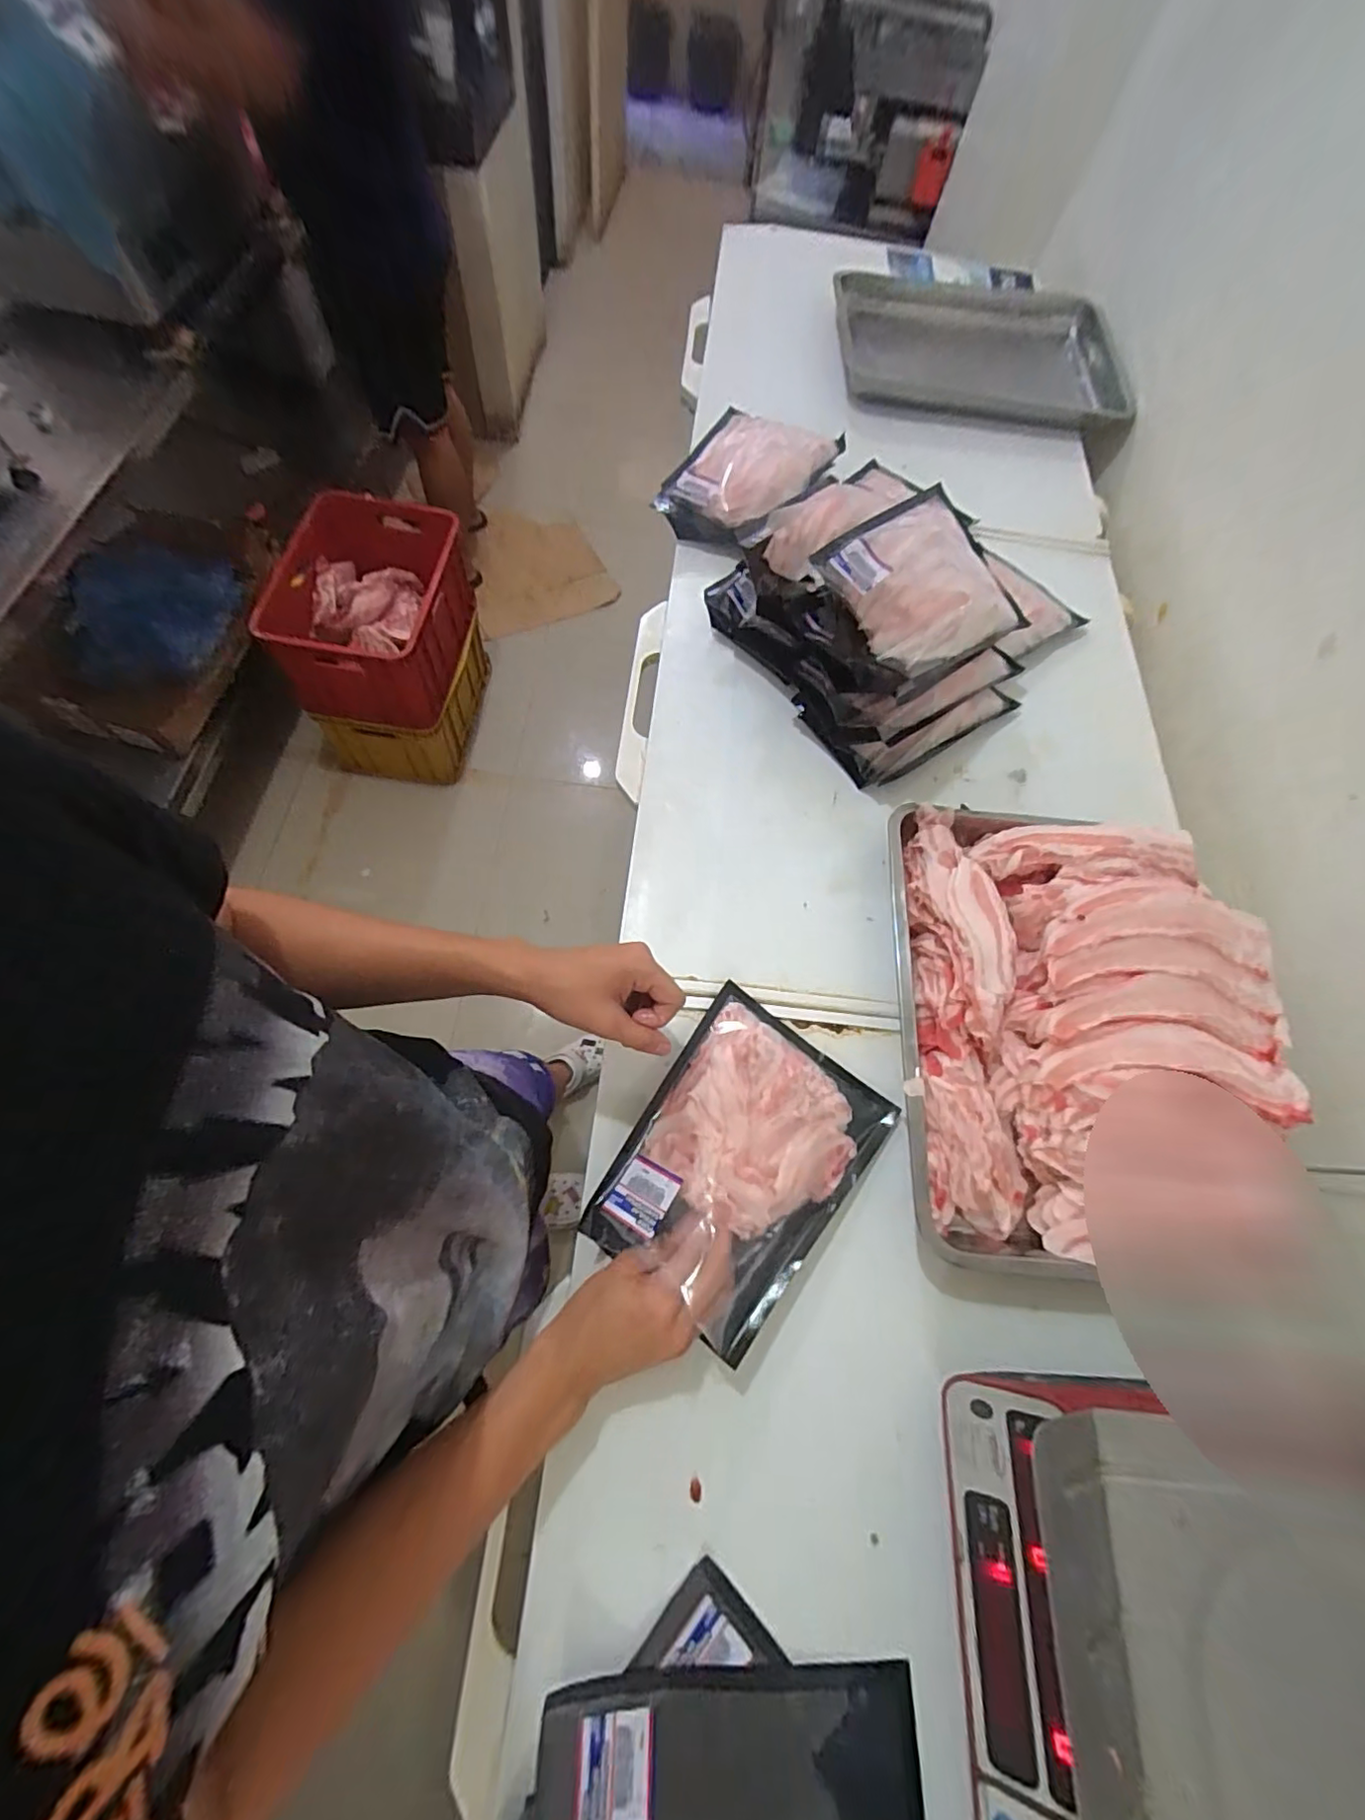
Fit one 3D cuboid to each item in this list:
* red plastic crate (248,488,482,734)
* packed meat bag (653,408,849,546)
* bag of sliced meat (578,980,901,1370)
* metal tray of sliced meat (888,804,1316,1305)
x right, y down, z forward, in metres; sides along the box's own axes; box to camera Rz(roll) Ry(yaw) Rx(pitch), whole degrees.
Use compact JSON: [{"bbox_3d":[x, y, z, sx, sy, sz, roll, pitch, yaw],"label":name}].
[{"bbox_3d":[-0.828,-0.777,1.621,0.440,0.318,0.569,3,67,-6],"label":"red plastic crate"},{"bbox_3d":[0.094,-0.624,0.858,0.187,0.068,0.230,31,67,6],"label":"packed meat bag"},{"bbox_3d":[0.055,0.213,0.515,0.190,0.058,0.248,32,70,12],"label":"bag of sliced meat"},{"bbox_3d":[0.367,0.098,0.557,0.319,0.097,0.431,4,67,0],"label":"metal tray of sliced meat"}]

